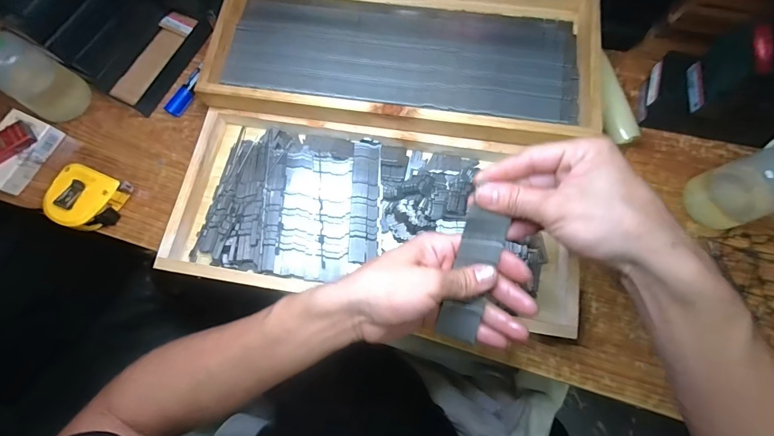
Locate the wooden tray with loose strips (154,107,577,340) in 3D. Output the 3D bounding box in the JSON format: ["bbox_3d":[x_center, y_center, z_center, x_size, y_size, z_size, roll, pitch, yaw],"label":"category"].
[{"bbox_3d":[-0.016,-0.005,0.395,0.414,0.027,0.187,9,74,3],"label":"wooden tray with loose strips"}]

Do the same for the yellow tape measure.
[{"bbox_3d":[-0.335,-0.020,0.405,0.066,0.035,0.064,16,75,5],"label":"yellow tape measure"}]

